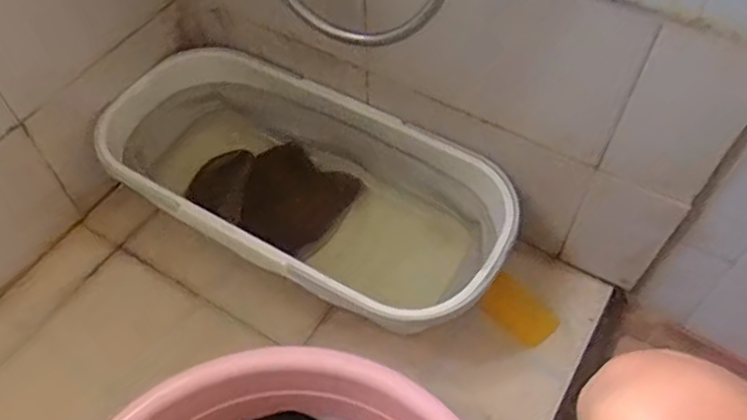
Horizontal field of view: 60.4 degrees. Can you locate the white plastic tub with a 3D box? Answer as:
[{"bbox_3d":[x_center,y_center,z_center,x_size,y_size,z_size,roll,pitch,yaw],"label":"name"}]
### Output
[{"bbox_3d":[-0.087,-0.019,0.833,0.525,0.144,0.252,25,60,17],"label":"white plastic tub"}]

